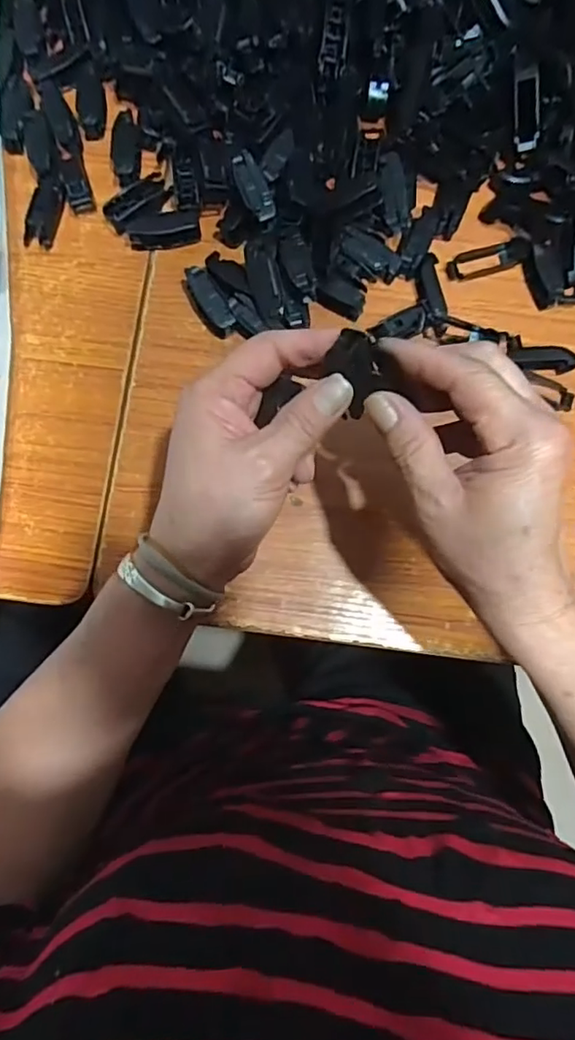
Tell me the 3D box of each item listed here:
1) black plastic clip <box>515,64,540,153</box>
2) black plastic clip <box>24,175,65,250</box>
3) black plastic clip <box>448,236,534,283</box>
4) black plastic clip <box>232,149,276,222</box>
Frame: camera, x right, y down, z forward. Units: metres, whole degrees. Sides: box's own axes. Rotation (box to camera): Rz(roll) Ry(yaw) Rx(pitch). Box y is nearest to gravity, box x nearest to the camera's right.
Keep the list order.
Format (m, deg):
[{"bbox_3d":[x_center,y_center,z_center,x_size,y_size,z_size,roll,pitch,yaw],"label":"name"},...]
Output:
[{"bbox_3d":[0.160,-0.274,0.386,0.018,0.007,0.048,-11,114,-3],"label":"black plastic clip"},{"bbox_3d":[-0.167,-0.211,0.400,0.016,0.016,0.048,14,81,1],"label":"black plastic clip"},{"bbox_3d":[0.141,-0.184,0.406,0.058,0.010,0.019,-17,82,-4],"label":"black plastic clip"},{"bbox_3d":[-0.022,-0.220,0.382,0.018,0.016,0.046,-22,83,-4],"label":"black plastic clip"}]

